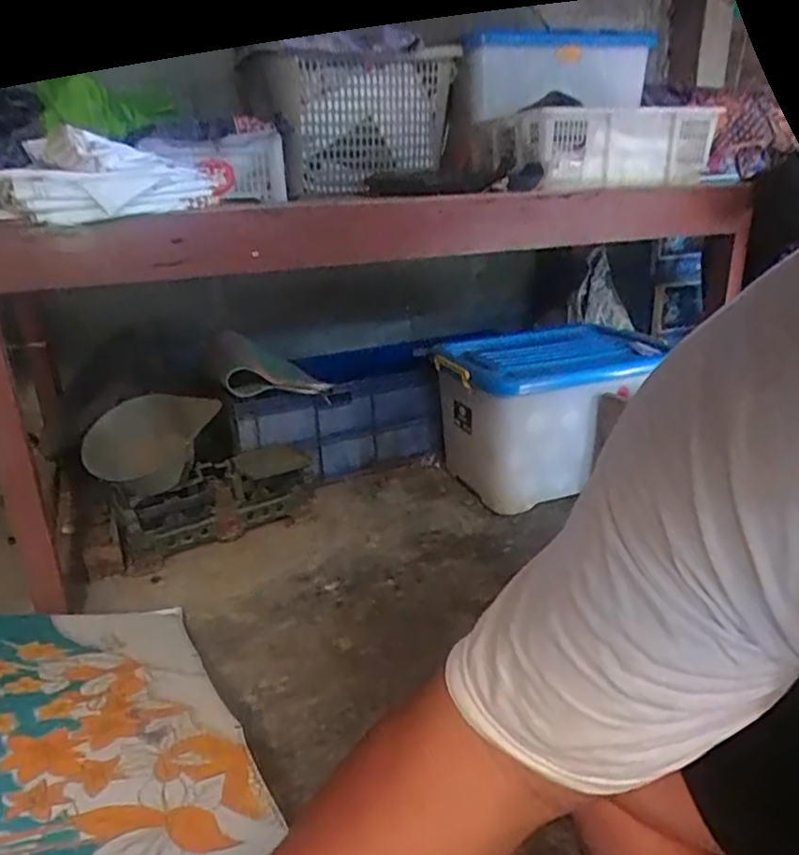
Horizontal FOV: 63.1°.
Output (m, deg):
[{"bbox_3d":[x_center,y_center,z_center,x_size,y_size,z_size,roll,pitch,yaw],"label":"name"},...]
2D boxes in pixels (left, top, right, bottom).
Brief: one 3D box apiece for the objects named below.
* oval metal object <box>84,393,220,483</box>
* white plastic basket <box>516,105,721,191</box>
[{"bbox_3d":[-0.548,0.015,1.449,0.286,0.186,0.058,-13,23,-27],"label":"oval metal object"},{"bbox_3d":[0.484,-0.622,1.444,0.452,0.160,0.141,-11,24,-19],"label":"white plastic basket"}]

